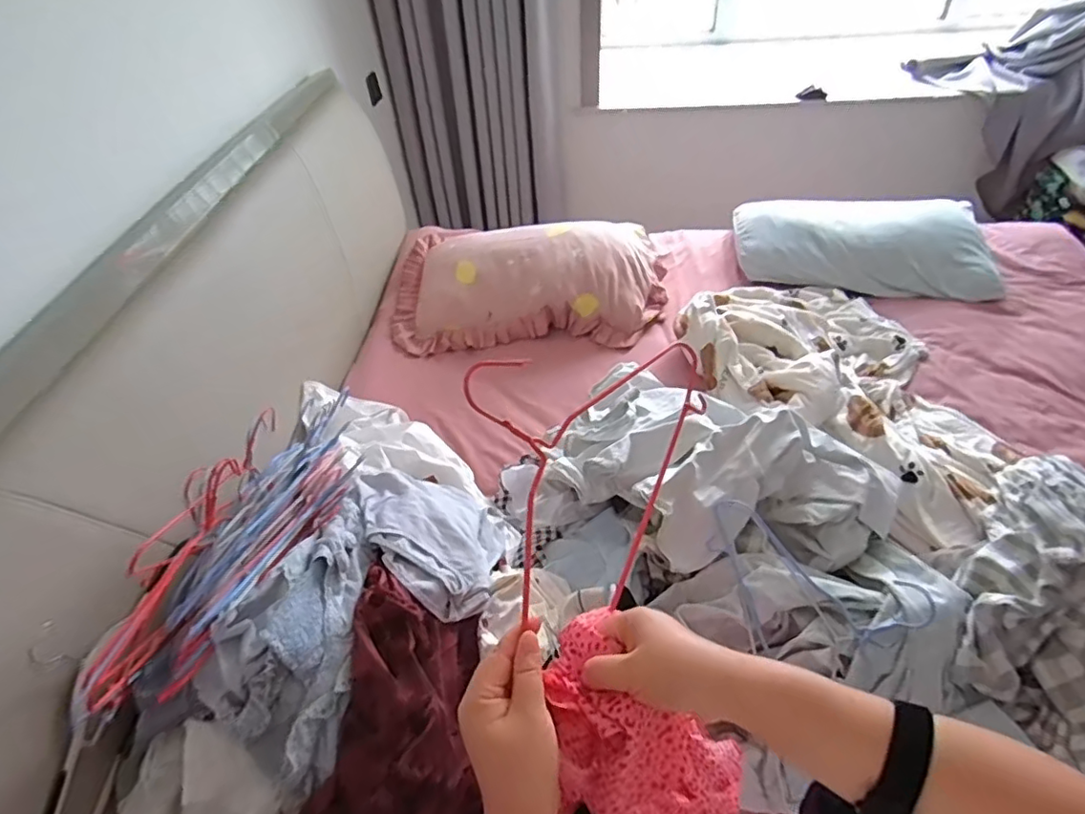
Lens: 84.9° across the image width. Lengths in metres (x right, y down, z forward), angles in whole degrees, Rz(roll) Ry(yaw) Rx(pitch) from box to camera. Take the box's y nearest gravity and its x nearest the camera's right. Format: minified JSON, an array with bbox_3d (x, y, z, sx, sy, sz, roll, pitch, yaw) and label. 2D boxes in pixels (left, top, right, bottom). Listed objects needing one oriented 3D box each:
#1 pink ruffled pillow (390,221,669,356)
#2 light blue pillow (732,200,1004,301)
[{"bbox_3d":[-0.035,-0.368,1.603,0.719,0.179,0.510,-3,45,1],"label":"pink ruffled pillow"},{"bbox_3d":[0.875,-0.453,1.637,0.657,0.112,0.353,3,46,7],"label":"light blue pillow"}]

